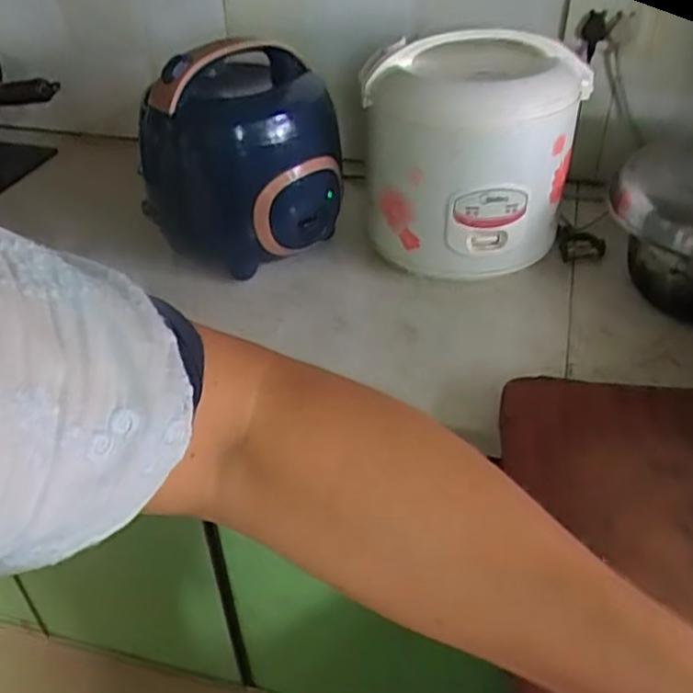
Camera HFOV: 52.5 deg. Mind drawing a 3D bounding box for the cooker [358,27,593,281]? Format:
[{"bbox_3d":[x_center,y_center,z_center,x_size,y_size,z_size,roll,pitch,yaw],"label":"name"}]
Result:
[{"bbox_3d":[0.150,-0.234,0.868,0.240,0.241,0.208,7,40,11],"label":"cooker"}]

